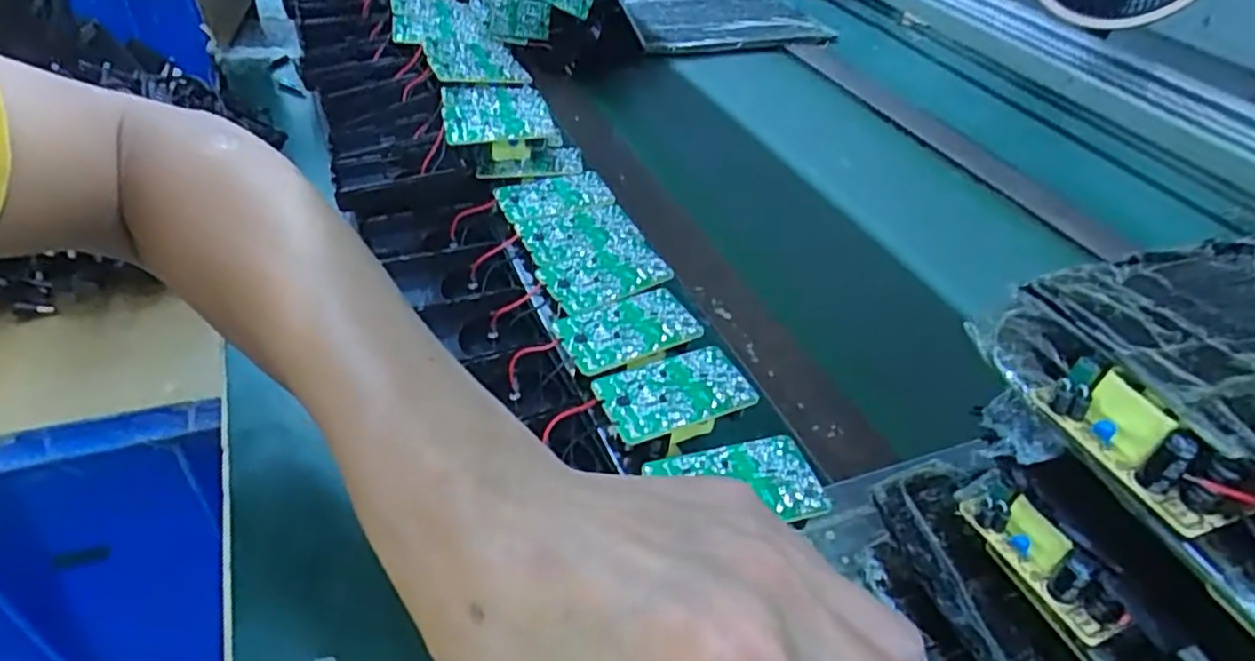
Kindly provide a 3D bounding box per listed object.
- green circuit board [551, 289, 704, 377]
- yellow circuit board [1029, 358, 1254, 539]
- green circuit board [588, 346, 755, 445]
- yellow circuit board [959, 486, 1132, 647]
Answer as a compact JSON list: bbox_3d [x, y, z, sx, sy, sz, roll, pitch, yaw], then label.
[{"bbox_3d":[0.000,-0.002,0.327,0.062,0.004,0.038,-16,46,-25],"label":"green circuit board"},{"bbox_3d":[0.165,0.035,0.229,0.019,0.023,0.063,-13,44,-22],"label":"yellow circuit board"},{"bbox_3d":[0.021,0.026,0.301,0.062,0.005,0.036,-12,44,-21],"label":"green circuit board"},{"bbox_3d":[0.155,0.082,0.263,0.016,0.022,0.061,-12,44,-21],"label":"yellow circuit board"}]

